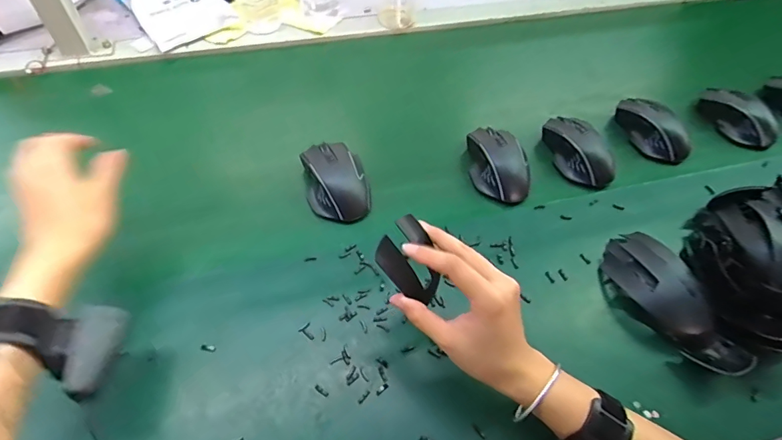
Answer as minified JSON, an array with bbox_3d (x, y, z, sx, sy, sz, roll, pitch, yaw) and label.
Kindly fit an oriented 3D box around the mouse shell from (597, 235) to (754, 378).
[{"bbox_3d":[0.280,0.085,0.464,0.067,0.042,0.161,-16,58,-15],"label":"mouse shell"}]

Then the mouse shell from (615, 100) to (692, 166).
[{"bbox_3d":[0.369,-0.131,0.634,0.056,0.039,0.117,-27,61,-21],"label":"mouse shell"}]

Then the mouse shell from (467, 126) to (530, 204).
[{"bbox_3d":[0.137,-0.077,0.576,0.068,0.034,0.106,-4,56,-7],"label":"mouse shell"}]

